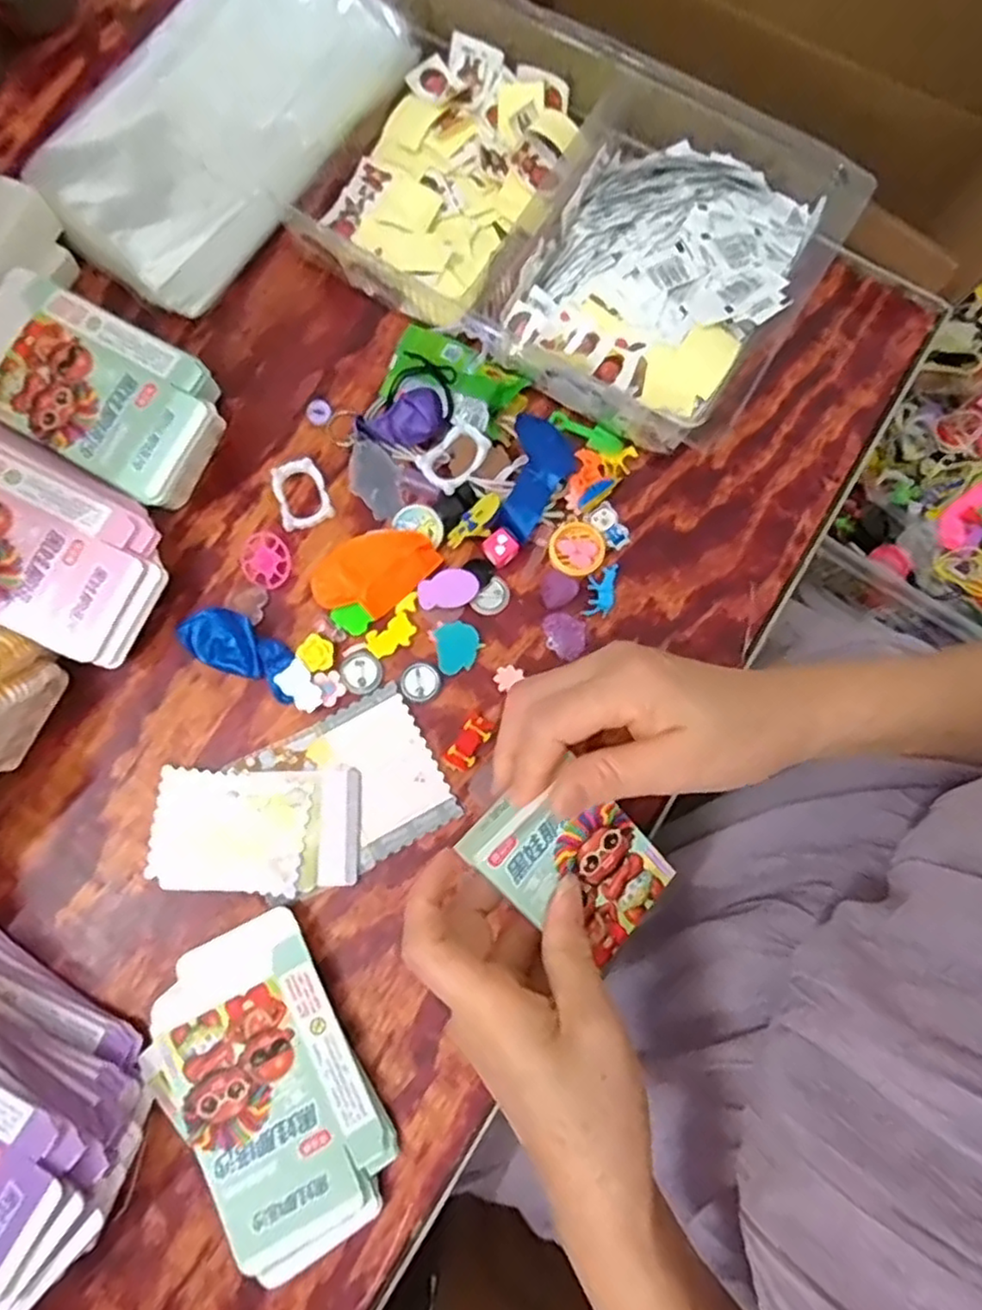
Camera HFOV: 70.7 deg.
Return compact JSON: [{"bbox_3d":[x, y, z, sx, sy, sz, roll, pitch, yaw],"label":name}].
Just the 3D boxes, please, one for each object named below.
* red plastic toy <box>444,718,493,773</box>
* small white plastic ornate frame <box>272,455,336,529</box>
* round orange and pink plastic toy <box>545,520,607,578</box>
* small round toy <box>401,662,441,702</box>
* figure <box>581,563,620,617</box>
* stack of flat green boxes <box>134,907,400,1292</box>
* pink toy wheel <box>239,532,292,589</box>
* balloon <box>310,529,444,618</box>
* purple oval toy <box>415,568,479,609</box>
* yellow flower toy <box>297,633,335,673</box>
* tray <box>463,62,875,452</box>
[{"bbox_3d":[-0.013,0.051,0.398,0.016,0.007,0.032,33,82,6],"label":"red plastic toy"},{"bbox_3d":[-0.117,-0.099,0.427,0.032,0.011,0.039,-19,80,-3],"label":"small white plastic ornate frame"},{"bbox_3d":[0.051,-0.064,0.416,0.033,0.005,0.033,0,80,0],"label":"round orange and pink plastic toy"},{"bbox_3d":[-0.042,0.016,0.406,0.022,0.004,0.021,0,80,0],"label":"small round toy"},{"bbox_3d":[0.066,-0.040,0.415,0.017,0.004,0.032,12,80,3],"label":"figure"},{"bbox_3d":[-0.118,0.226,0.359,0.099,0.026,0.157,-27,81,-4],"label":"stack of flat green boxes"},{"bbox_3d":[-0.136,-0.058,0.419,0.032,0.009,0.031,41,108,5],"label":"pink toy wheel"},{"bbox_3d":[-0.069,-0.050,0.407,0.071,0.022,0.049,-39,82,-6],"label":"balloon"},{"bbox_3d":[-0.026,-0.040,0.413,0.036,0.006,0.021,-5,80,0],"label":"purple oval toy"},{"bbox_3d":[-0.102,-0.001,0.408,0.022,0.004,0.019,43,83,7],"label":"yellow flower toy"},{"bbox_3d":[0.095,-0.241,0.426,0.190,0.055,0.202,32,82,6],"label":"tray"}]

